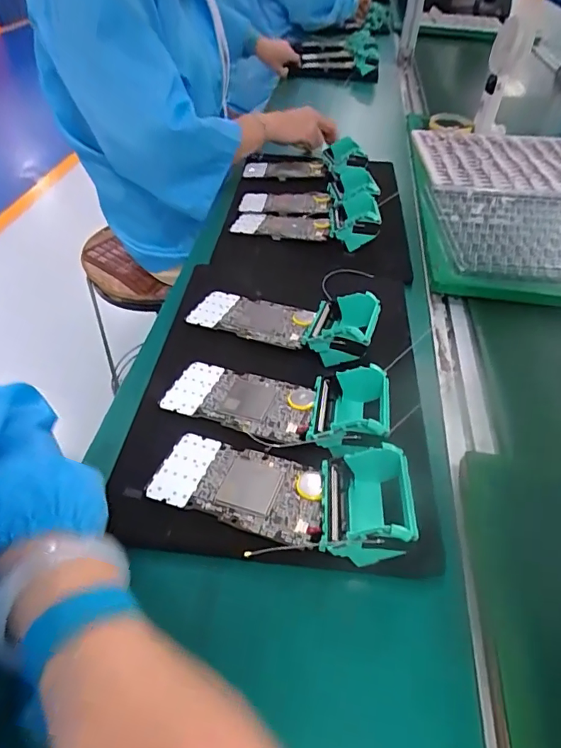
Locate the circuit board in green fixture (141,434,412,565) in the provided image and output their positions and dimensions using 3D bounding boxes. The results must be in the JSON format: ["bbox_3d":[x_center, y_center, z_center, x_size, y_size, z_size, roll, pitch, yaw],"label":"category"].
[{"bbox_3d":[-0.004,0.079,0.329,0.188,0.041,0.083,11,48,11],"label":"circuit board in green fixture"}]

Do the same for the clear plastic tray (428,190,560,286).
[{"bbox_3d":[0.358,-0.190,0.634,0.279,0.027,0.233,3,44,3],"label":"clear plastic tray"}]

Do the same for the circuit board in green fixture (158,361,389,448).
[{"bbox_3d":[-0.006,0.017,0.393,0.187,0.041,0.073,11,48,11],"label":"circuit board in green fixture"}]

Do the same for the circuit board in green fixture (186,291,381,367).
[{"bbox_3d":[0.002,-0.062,0.468,0.192,0.041,0.080,16,49,15],"label":"circuit board in green fixture"}]

